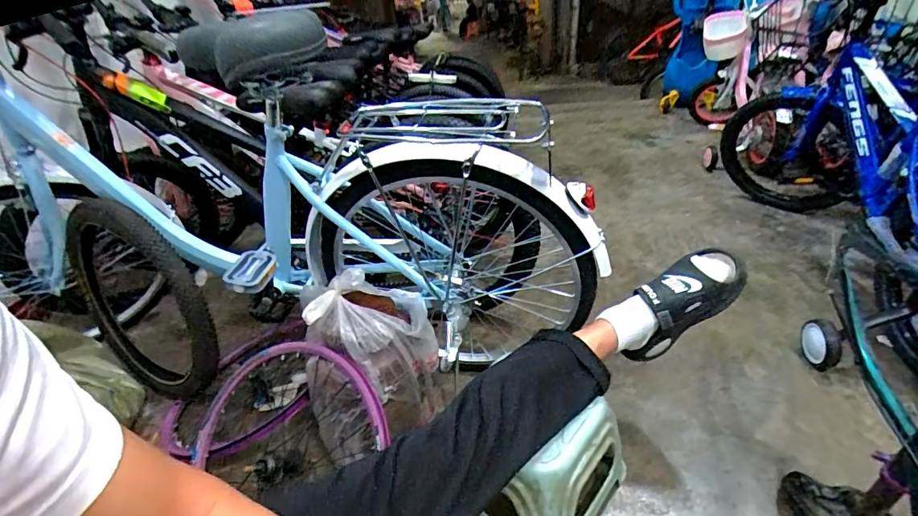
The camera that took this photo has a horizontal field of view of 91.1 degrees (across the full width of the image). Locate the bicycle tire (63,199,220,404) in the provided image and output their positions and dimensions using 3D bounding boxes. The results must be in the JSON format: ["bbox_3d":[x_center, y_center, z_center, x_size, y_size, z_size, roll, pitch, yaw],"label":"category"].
[{"bbox_3d":[-0.714,0.120,1.036,0.443,0.500,0.079,25,35,15],"label":"bicycle tire"}]

